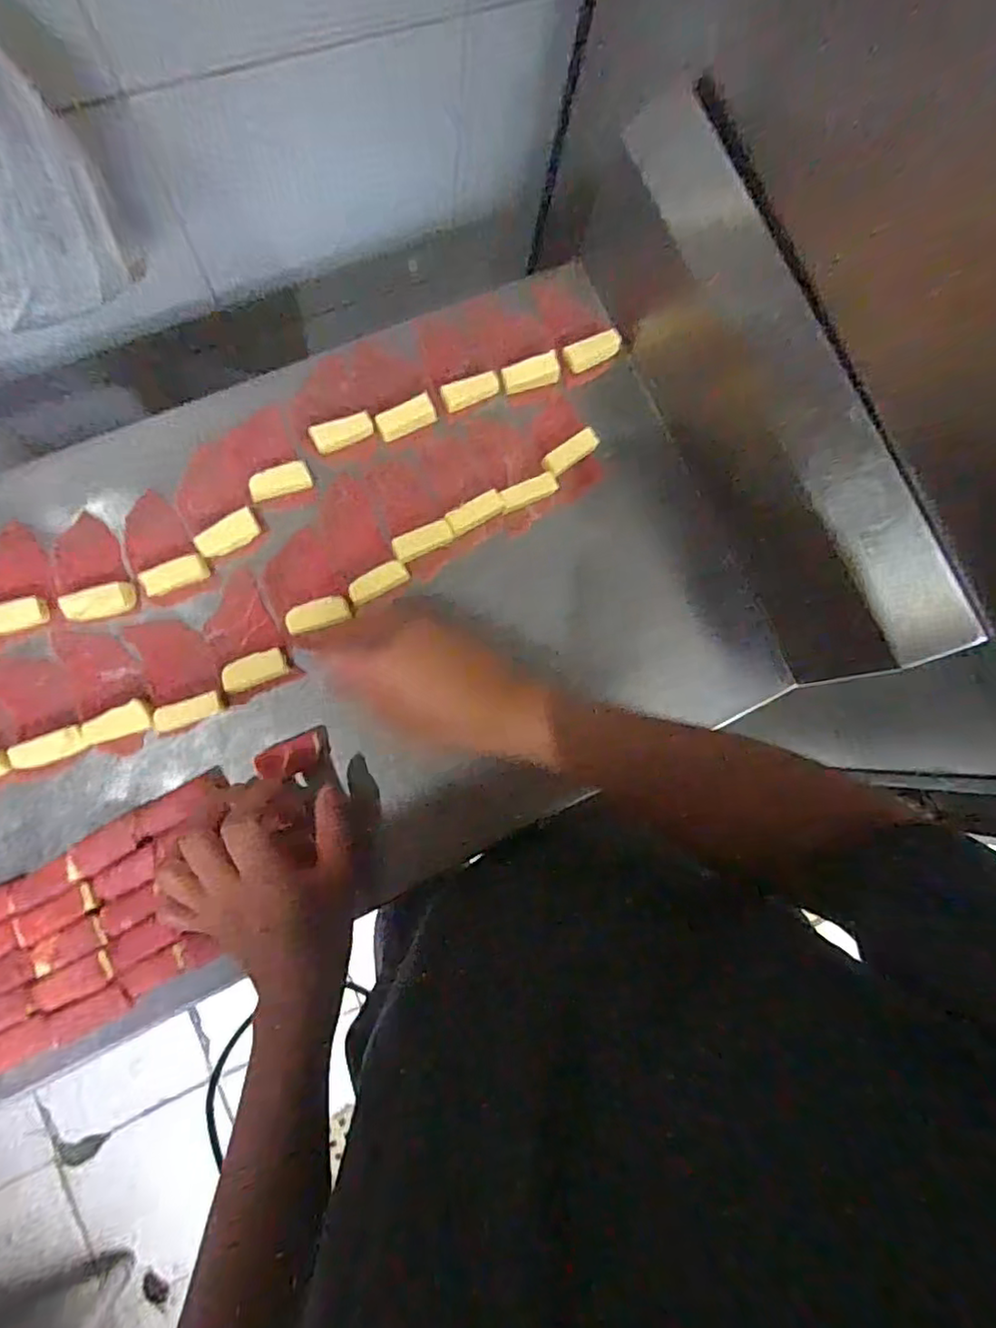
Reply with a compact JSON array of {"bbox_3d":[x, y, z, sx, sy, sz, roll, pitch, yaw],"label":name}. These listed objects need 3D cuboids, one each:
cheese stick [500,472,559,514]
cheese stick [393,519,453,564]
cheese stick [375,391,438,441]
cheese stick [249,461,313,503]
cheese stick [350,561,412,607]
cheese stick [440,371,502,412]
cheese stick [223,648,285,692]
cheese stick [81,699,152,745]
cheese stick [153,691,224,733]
[{"bbox_3d":[0.025,-0.142,0.516,0.051,0.017,0.017,-26,86,-10],"label":"cheese stick"},{"bbox_3d":[-0.061,-0.100,0.501,0.048,0.011,0.020,-29,87,-10],"label":"cheese stick"},{"bbox_3d":[-0.075,-0.201,0.506,0.047,0.012,0.021,-25,86,-10],"label":"cheese stick"},{"bbox_3d":[-0.174,-0.145,0.491,0.048,0.011,0.024,-25,110,-15],"label":"cheese stick"},{"bbox_3d":[-0.095,-0.065,0.488,0.049,0.007,0.020,-30,87,-10],"label":"cheese stick"},{"bbox_3d":[-0.022,-0.229,0.517,0.049,0.010,0.018,-25,86,-10],"label":"cheese stick"},{"bbox_3d":[-0.189,0.005,0.477,0.047,0.013,0.021,-22,86,-9],"label":"cheese stick"},{"bbox_3d":[-0.281,0.045,0.457,0.046,0.013,0.021,-24,86,-10],"label":"cheese stick"},{"bbox_3d":[-0.233,0.036,0.466,0.049,0.007,0.019,-21,85,-9],"label":"cheese stick"}]

